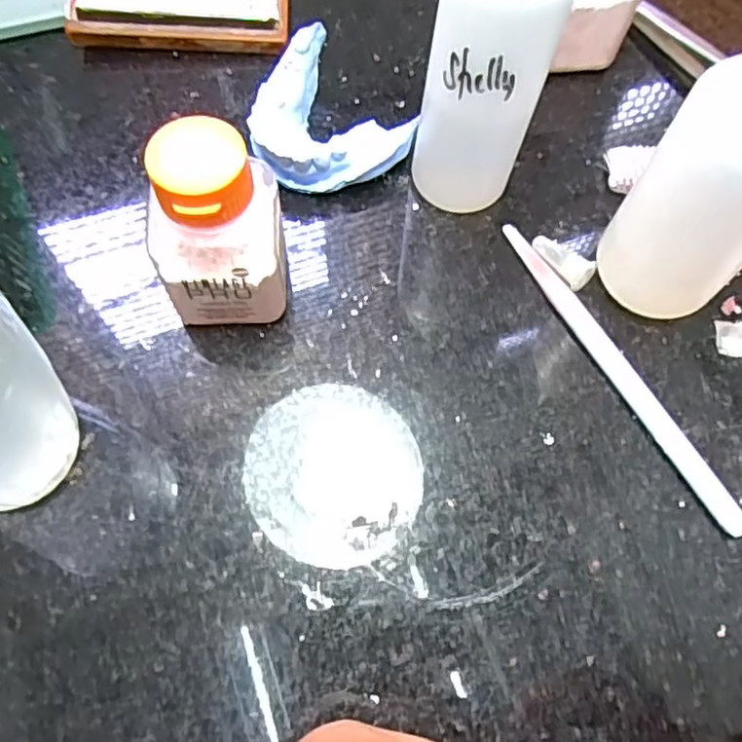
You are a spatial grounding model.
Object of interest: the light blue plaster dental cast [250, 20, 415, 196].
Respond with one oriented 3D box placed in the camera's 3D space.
[{"bbox_3d":[-0.020,-0.107,0.271,0.062,0.021,0.069,-18,70,-9],"label":"light blue plaster dental cast"}]

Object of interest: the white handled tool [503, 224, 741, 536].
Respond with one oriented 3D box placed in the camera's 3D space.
[{"bbox_3d":[0.091,-0.002,0.241,0.009,0.004,0.137,-28,72,-13],"label":"white handled tool"}]

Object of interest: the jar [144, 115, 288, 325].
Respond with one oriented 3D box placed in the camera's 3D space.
[{"bbox_3d":[-0.051,-0.046,0.217,0.040,0.071,0.037,-2,68,-3],"label":"jar"}]

